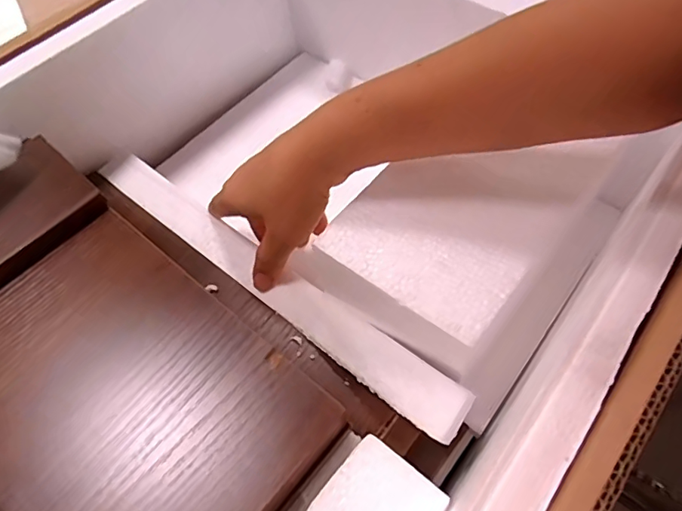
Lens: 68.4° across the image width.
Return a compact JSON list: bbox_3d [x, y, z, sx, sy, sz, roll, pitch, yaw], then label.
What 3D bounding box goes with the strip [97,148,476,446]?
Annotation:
[{"bbox_3d":[-0.063,0.008,0.372,0.359,0.024,0.037,33,67,28],"label":"strip"}]

